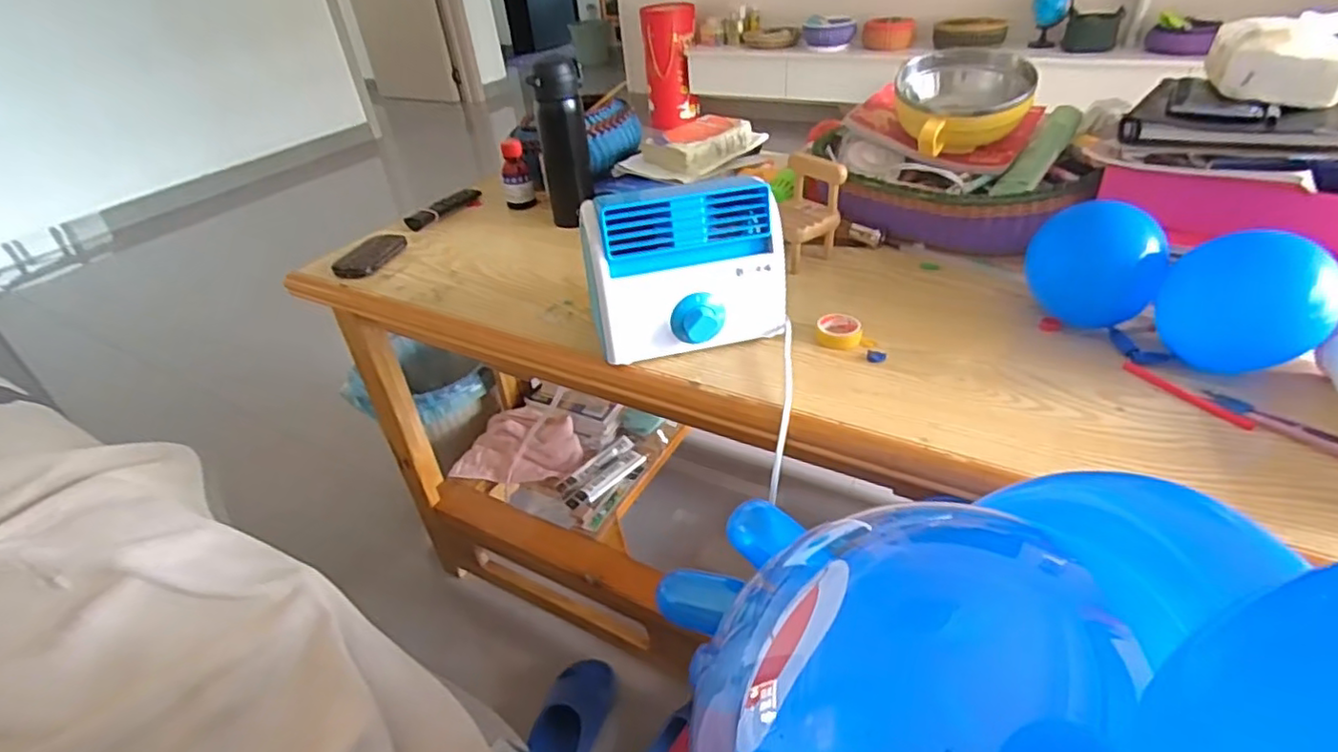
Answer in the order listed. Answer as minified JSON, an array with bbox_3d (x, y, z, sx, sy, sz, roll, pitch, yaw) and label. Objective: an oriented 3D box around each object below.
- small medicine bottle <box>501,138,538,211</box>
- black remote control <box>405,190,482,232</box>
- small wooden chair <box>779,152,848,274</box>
[{"bbox_3d":[-0.240,-0.318,1.012,0.046,0.096,0.038,-12,36,-8],"label":"small medicine bottle"},{"bbox_3d":[-0.359,-0.273,1.036,0.040,0.016,0.150,13,40,24],"label":"black remote control"},{"bbox_3d":[0.157,-0.195,0.788,0.076,0.120,0.082,-25,40,-24],"label":"small wooden chair"}]

